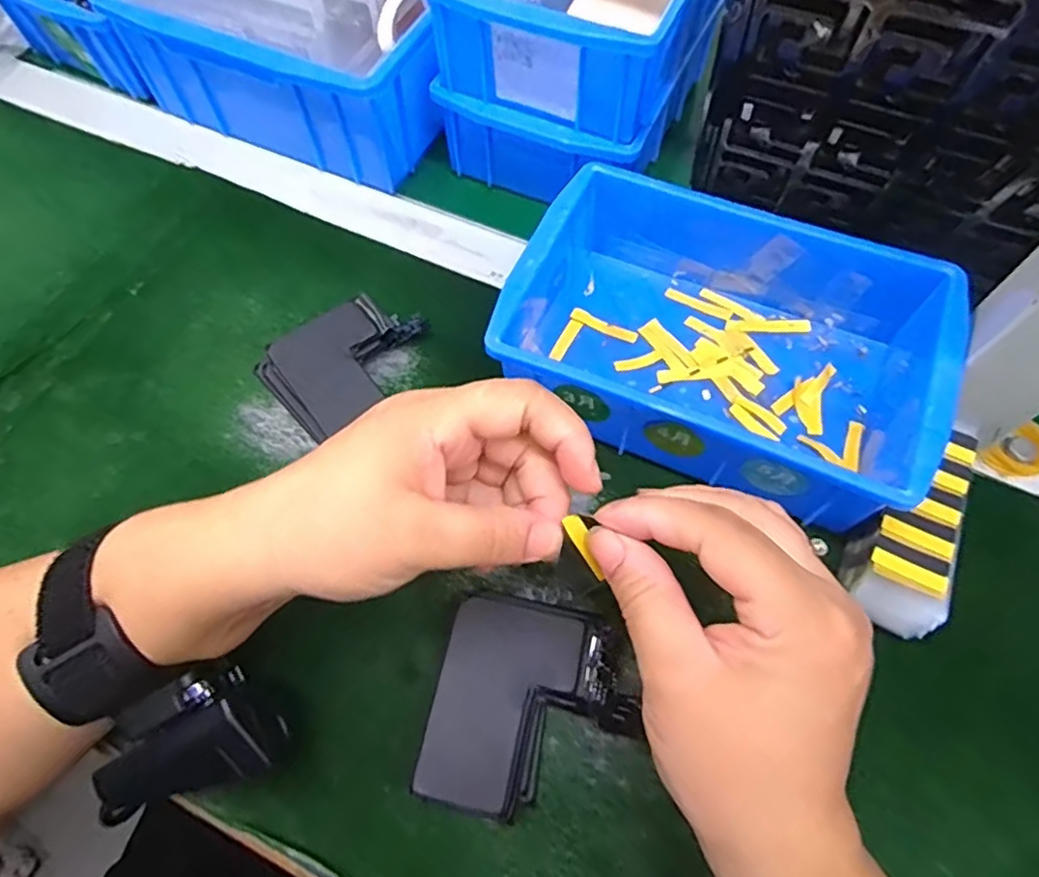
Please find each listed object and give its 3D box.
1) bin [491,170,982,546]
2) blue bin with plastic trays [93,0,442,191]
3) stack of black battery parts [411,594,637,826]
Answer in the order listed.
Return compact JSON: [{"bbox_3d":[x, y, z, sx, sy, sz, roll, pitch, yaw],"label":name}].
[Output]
[{"bbox_3d":[0.098,-0.048,0.325,0.200,0.065,0.132,22,65,11],"label":"bin"},{"bbox_3d":[-0.115,-0.304,0.454,0.212,0.092,0.260,28,67,13],"label":"blue bin with plastic trays"},{"bbox_3d":[0.004,0.112,0.265,0.075,0.033,0.078,12,64,6],"label":"stack of black battery parts"}]

